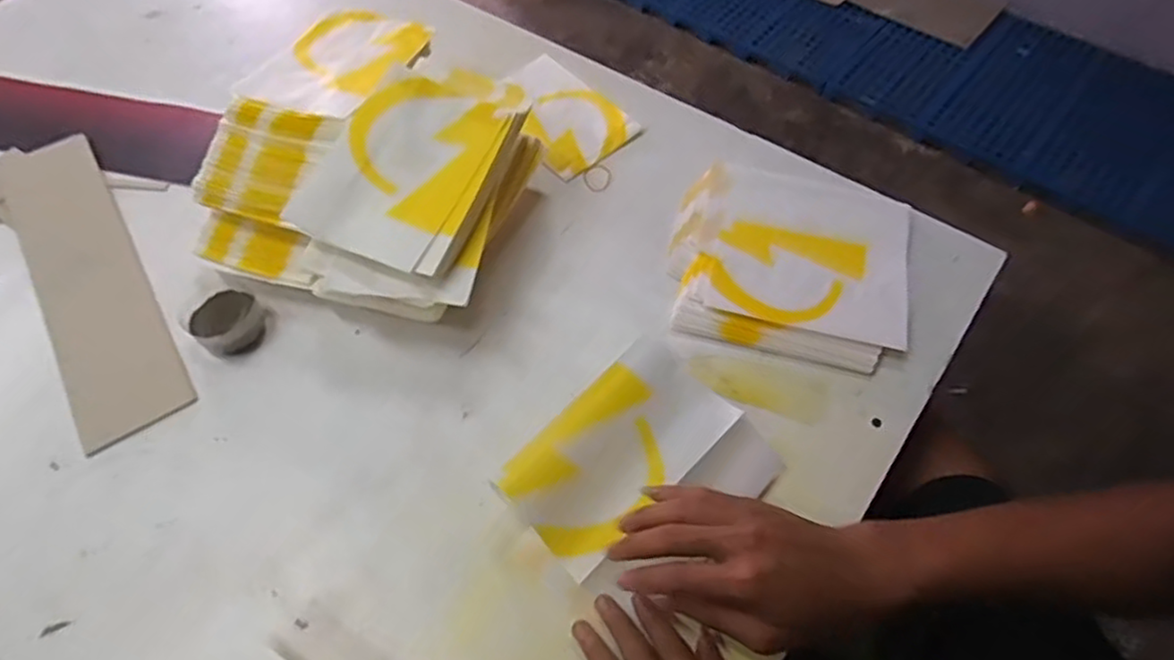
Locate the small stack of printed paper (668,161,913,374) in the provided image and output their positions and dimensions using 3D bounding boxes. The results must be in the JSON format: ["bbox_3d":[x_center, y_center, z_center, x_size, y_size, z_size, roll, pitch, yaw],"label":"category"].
[{"bbox_3d":[0.187,-0.066,0.632,0.207,0.029,0.207,13,58,9],"label":"small stack of printed paper"}]

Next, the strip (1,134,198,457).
[{"bbox_3d":[-0.480,-0.058,0.656,0.091,0.004,0.398,-32,62,-17],"label":"strip"}]

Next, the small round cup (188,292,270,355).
[{"bbox_3d":[-0.314,-0.006,0.601,0.050,0.034,0.060,-4,57,-2],"label":"small round cup"}]

